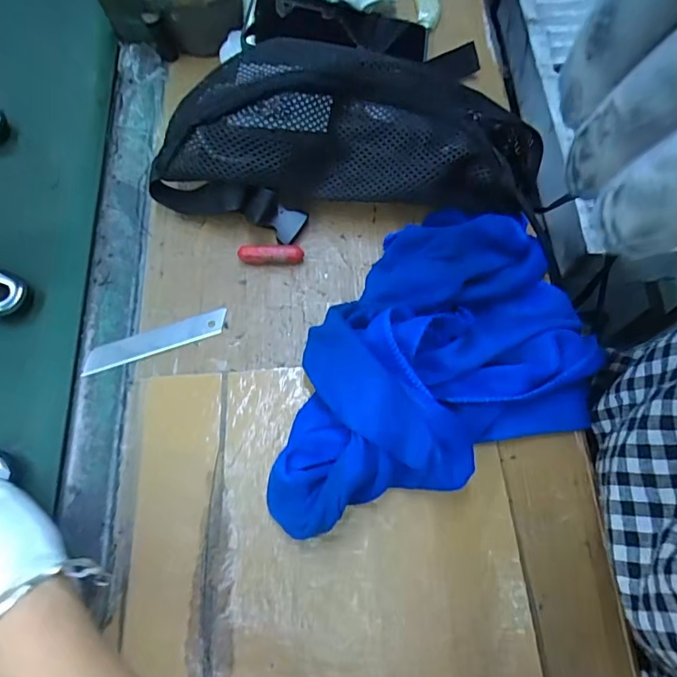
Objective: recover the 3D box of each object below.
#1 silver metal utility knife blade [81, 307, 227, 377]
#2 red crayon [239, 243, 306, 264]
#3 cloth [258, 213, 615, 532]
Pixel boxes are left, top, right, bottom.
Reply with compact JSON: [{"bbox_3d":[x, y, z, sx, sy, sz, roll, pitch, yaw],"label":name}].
[{"bbox_3d":[-0.133,0.001,0.351,0.102,0.004,0.020,-21,71,-8],"label":"silver metal utility knife blade"},{"bbox_3d":[-0.052,-0.065,0.373,0.049,0.013,0.014,-1,69,-1],"label":"red crayon"},{"bbox_3d":[0.054,0.002,0.325,0.240,0.053,0.173,-21,71,-8],"label":"cloth"}]

